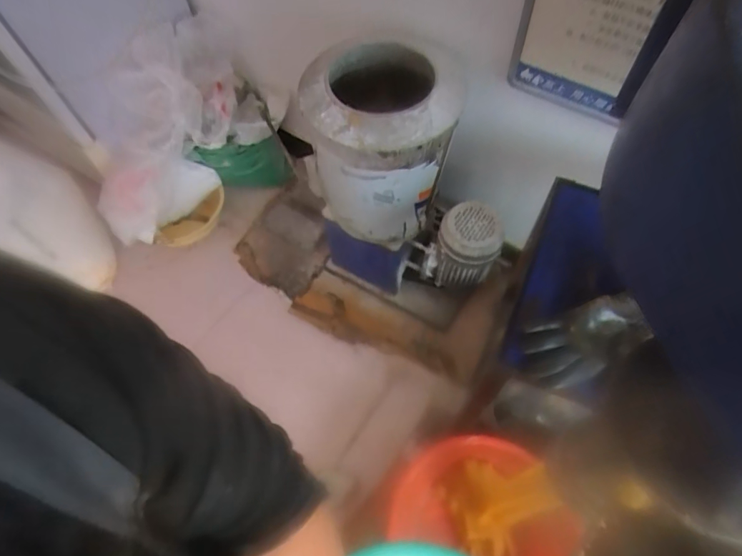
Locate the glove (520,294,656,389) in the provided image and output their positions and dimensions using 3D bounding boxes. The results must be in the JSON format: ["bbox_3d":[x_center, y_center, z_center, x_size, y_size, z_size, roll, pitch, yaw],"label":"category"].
[{"bbox_3d":[0.328,0.097,0.691,0.171,0.061,0.107,-21,62,-9],"label":"glove"}]

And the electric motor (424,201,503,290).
[{"bbox_3d":[0.260,-0.072,1.240,0.165,0.259,0.172,-1,61,2],"label":"electric motor"}]

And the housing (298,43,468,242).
[{"bbox_3d":[0.027,-0.300,1.092,0.317,0.441,0.324,-1,61,2],"label":"housing"}]

